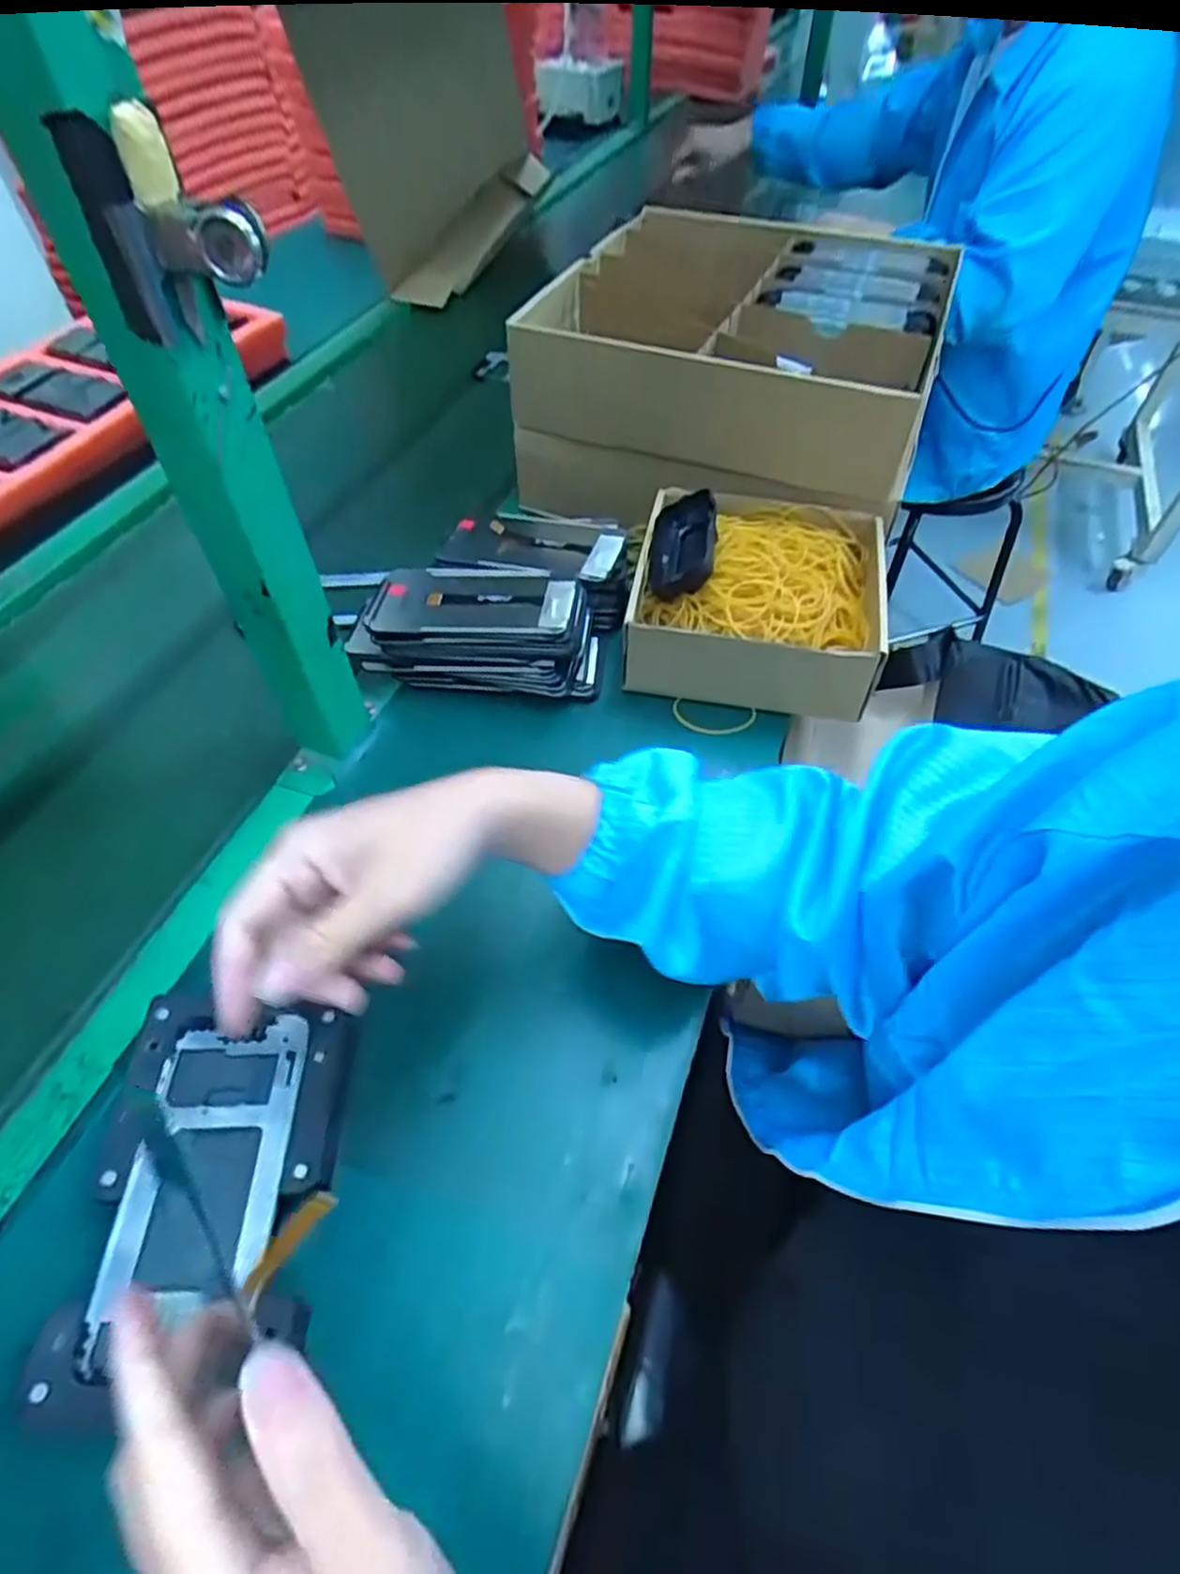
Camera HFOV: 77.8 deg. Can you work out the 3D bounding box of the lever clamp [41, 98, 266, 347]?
[{"bbox_3d":[-0.165,-0.219,0.292,0.057,0.073,0.034,26,56,18],"label":"lever clamp"}]

